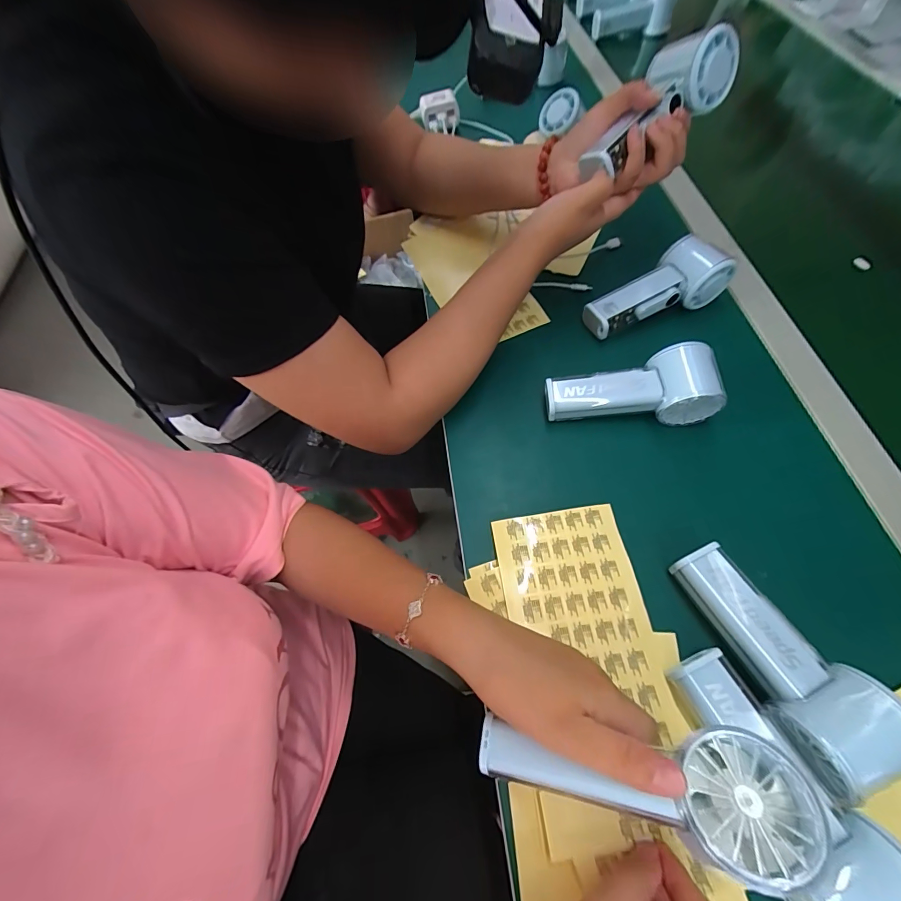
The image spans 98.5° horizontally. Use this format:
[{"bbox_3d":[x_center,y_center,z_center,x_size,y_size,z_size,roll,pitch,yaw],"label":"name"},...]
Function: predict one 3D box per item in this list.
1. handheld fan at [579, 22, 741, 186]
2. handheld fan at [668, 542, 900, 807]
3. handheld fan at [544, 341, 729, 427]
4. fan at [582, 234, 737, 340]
[{"bbox_3d":[0.187,-0.327,0.364,0.155,0.050,0.069,-41,65,8],"label":"handheld fan"},{"bbox_3d":[0.219,0.140,0.269,0.064,0.046,0.147,-29,64,-11],"label":"handheld fan"},{"bbox_3d":[0.169,-0.060,0.369,0.149,0.063,0.053,1,63,5],"label":"handheld fan"},{"bbox_3d":[0.220,-0.175,0.427,0.148,0.053,0.052,-24,63,6],"label":"fan"}]

